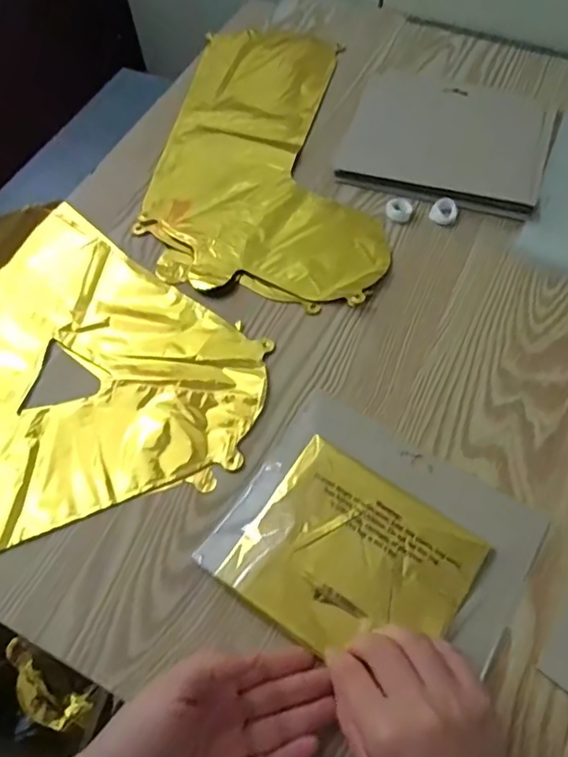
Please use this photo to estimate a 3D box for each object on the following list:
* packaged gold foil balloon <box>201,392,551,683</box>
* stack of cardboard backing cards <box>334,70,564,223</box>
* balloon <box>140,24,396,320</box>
[{"bbox_3d":[0.062,0.109,0.381,0.192,0.019,0.160,29,65,18],"label":"packaged gold foil balloon"},{"bbox_3d":[0.171,-0.252,0.580,0.203,0.010,0.180,18,62,13],"label":"stack of cardboard backing cards"},{"bbox_3d":[-0.014,-0.253,0.601,0.234,0.005,0.419,3,59,5],"label":"balloon"}]

